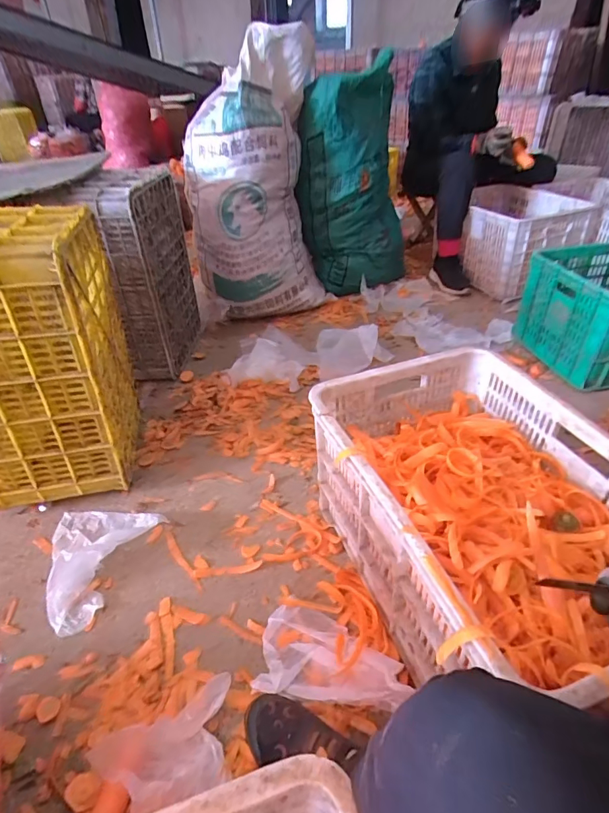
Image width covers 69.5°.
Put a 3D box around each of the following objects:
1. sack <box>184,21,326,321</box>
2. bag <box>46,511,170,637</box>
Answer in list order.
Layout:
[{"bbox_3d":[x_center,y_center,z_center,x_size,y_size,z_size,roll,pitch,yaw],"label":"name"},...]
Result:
[{"bbox_3d":[-0.154,-0.665,1.382,0.408,0.739,0.276,-7,38,-6],"label":"sack"},{"bbox_3d":[-0.406,0.253,0.794,0.206,0.059,0.232,15,41,22],"label":"bag"}]

